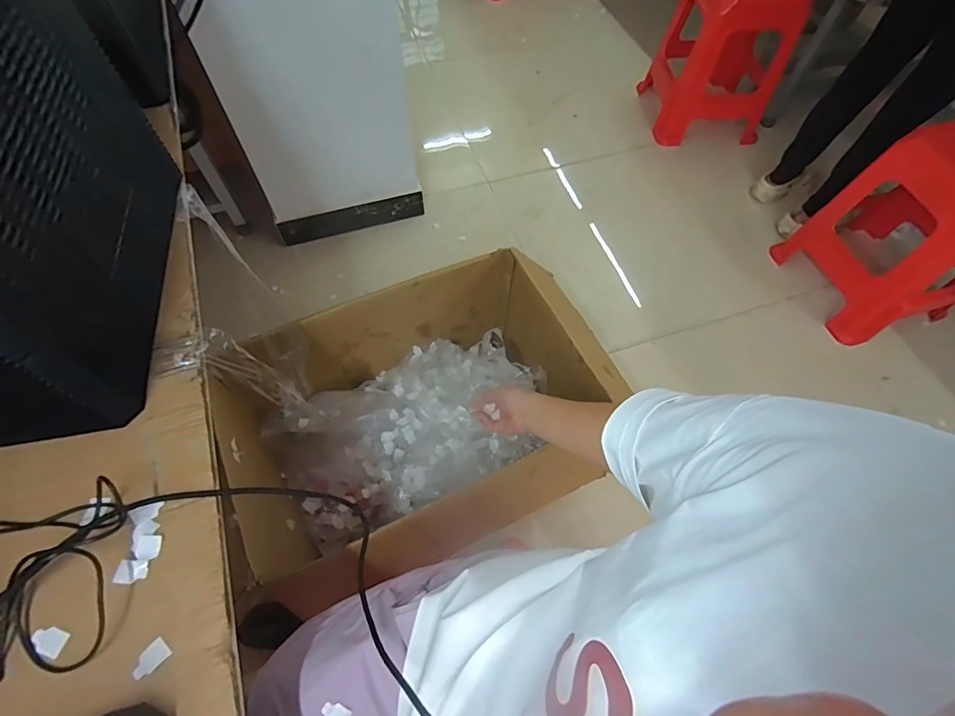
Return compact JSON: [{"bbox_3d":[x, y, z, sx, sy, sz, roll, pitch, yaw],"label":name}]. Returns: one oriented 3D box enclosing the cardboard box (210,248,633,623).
[{"bbox_3d":[-0.086,0.122,0.914,0.666,0.318,0.454,-24,65,-13],"label":"cardboard box"}]

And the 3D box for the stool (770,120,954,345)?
[{"bbox_3d":[1.152,-0.340,1.208,0.342,0.462,0.371,-14,64,-9],"label":"stool"}]

